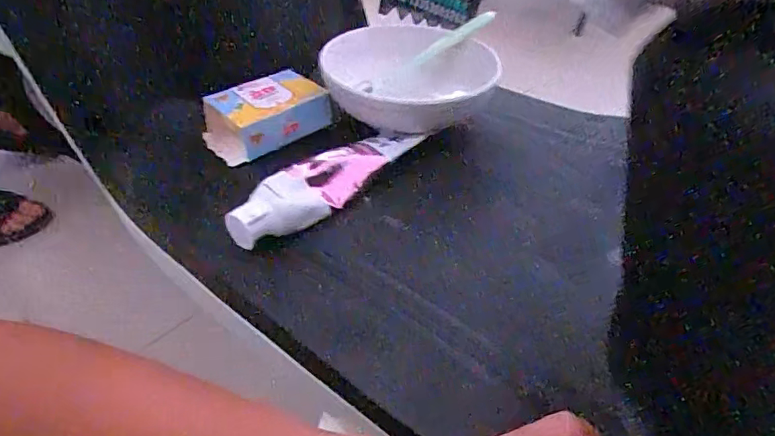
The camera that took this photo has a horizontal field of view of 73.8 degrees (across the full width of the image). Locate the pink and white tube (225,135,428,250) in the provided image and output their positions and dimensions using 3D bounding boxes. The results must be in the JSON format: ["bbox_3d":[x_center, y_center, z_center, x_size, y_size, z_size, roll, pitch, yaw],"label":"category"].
[{"bbox_3d":[-0.050,-0.033,0.424,0.042,0.029,0.182,37,51,26],"label":"pink and white tube"}]

